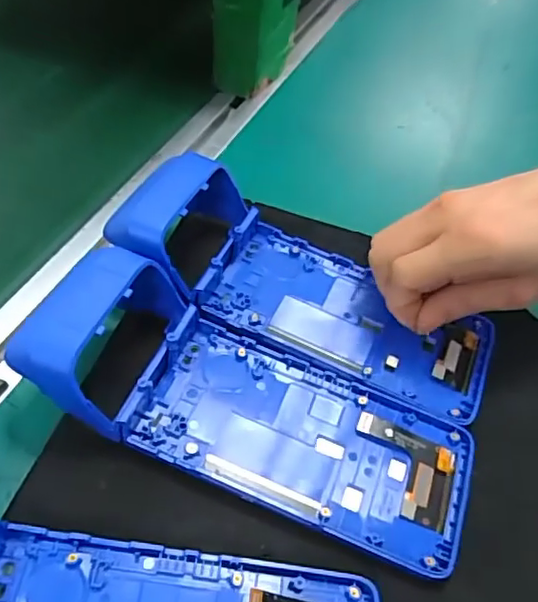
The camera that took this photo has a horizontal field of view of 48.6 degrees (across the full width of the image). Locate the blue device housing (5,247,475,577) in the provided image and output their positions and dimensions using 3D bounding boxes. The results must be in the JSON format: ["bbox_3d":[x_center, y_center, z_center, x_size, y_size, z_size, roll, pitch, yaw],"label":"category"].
[{"bbox_3d":[-0.016,0.047,0.298,0.206,0.038,0.087,26,51,-2],"label":"blue device housing"}]

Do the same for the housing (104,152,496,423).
[{"bbox_3d":[0.020,-0.006,0.352,0.222,0.045,0.086,31,53,3],"label":"housing"}]

